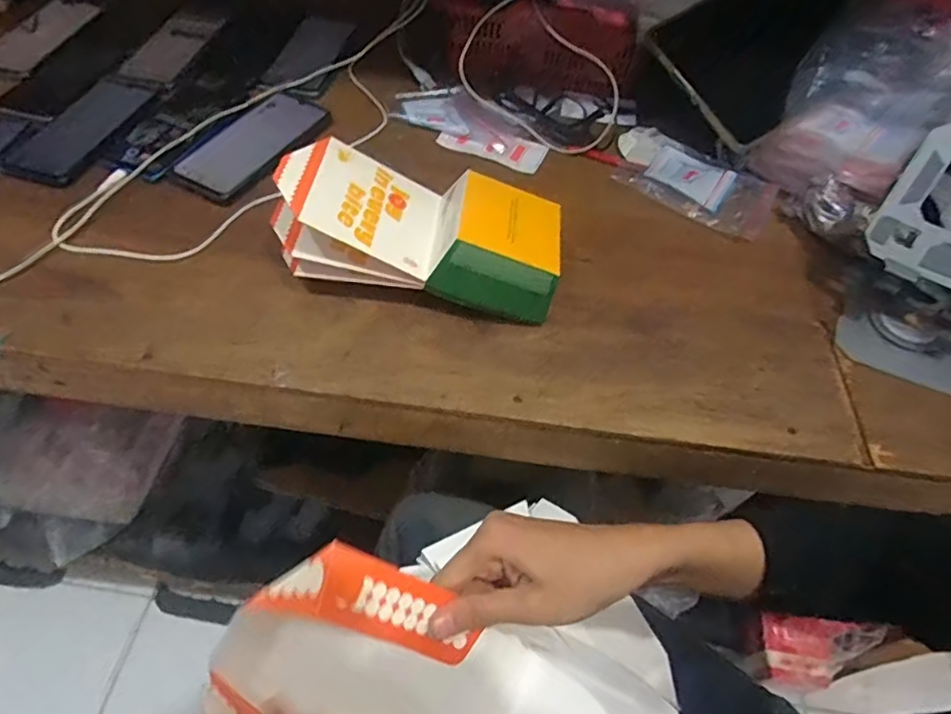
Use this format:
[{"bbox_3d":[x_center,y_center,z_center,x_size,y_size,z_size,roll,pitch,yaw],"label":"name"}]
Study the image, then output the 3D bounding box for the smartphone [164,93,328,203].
[{"bbox_3d":[-0.223,-0.216,0.595,0.087,0.012,0.159,29,65,14],"label":"smartphone"}]

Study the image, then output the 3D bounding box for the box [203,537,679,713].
[{"bbox_3d":[-0.013,0.188,0.306,0.233,0.067,0.124,33,56,-9],"label":"box"}]

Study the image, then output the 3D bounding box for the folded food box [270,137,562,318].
[{"bbox_3d":[-0.044,-0.106,0.494,0.234,0.096,0.110,10,53,2],"label":"folded food box"}]

